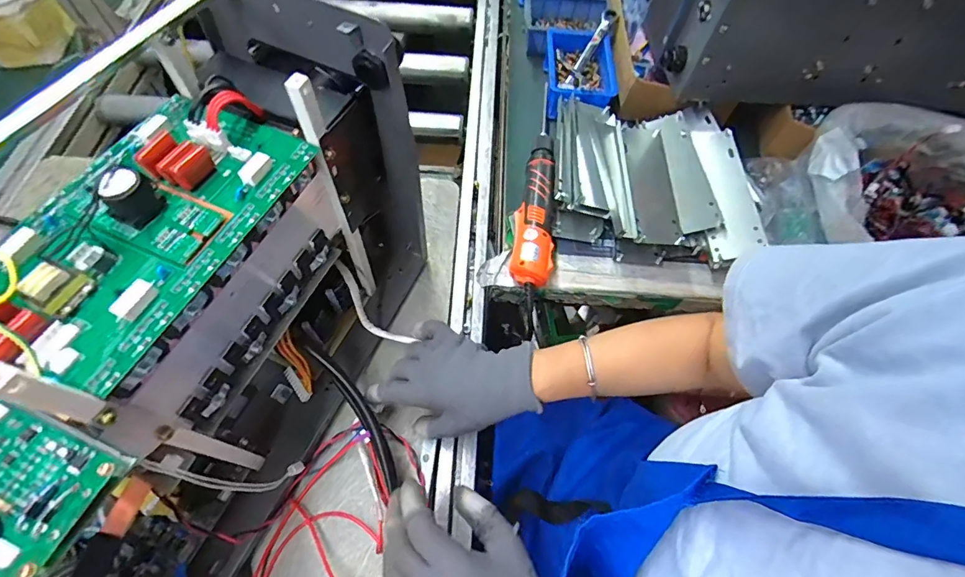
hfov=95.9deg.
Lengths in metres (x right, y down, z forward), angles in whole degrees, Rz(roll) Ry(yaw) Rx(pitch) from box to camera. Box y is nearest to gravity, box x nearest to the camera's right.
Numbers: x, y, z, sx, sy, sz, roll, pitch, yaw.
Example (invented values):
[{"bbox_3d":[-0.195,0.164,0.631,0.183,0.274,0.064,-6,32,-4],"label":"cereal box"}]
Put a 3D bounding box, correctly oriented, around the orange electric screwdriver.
[{"bbox_3d":[0.068,-0.107,0.561,0.047,0.041,0.228,6,63,1],"label":"orange electric screwdriver"}]

